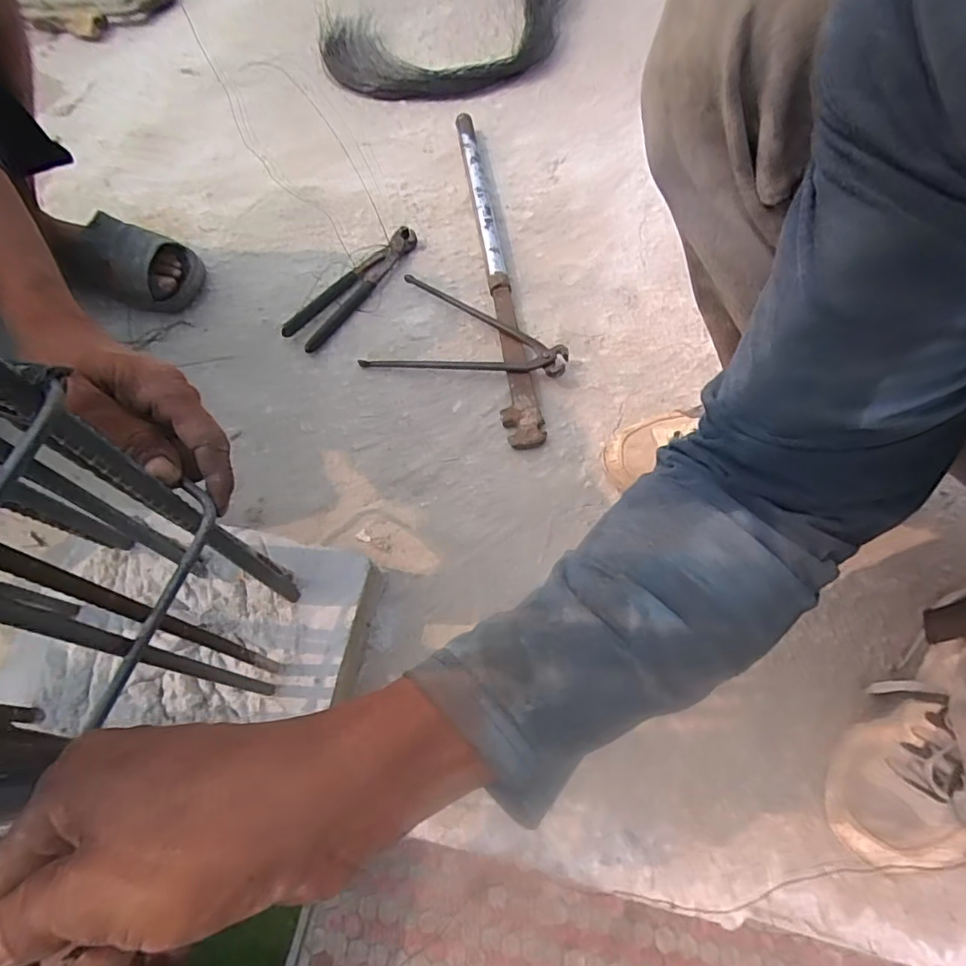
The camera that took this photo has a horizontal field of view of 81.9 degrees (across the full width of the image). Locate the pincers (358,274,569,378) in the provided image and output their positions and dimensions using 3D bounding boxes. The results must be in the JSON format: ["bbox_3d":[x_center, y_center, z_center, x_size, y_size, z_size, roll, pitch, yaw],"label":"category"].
[{"bbox_3d":[-0.014,-0.183,0.668,0.235,0.029,0.130,10,64,9],"label":"pincers"}]

